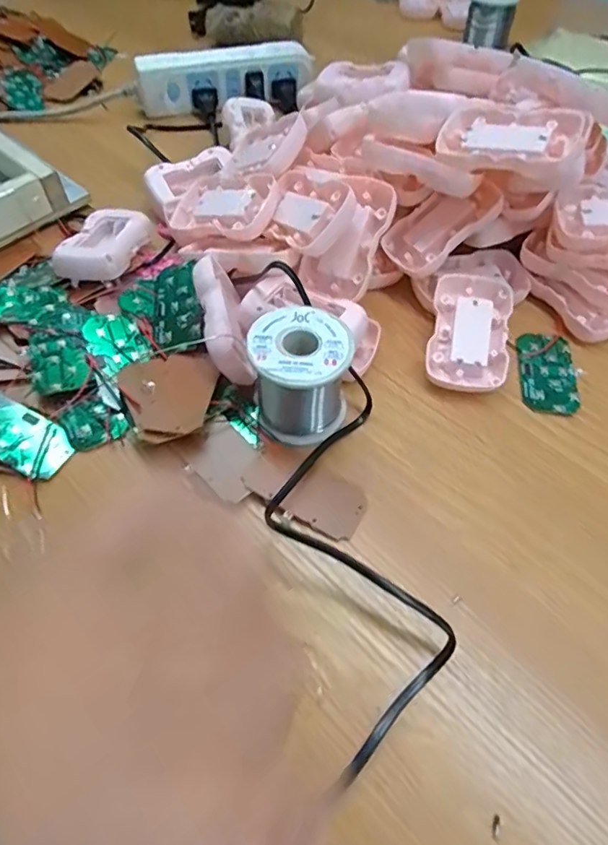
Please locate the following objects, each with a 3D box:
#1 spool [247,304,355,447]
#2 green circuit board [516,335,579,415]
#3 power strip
[{"bbox_3d":[-0.002,-0.028,0.333,0.058,0.060,0.063,-2,55,-2],"label":"spool"},{"bbox_3d":[0.174,-0.038,0.381,0.037,0.005,0.074,7,55,5],"label":"green circuit board"},{"bbox_3d":[-0.084,-0.382,0.585,0.192,0.055,0.026,-12,56,-8],"label":"power strip"}]

